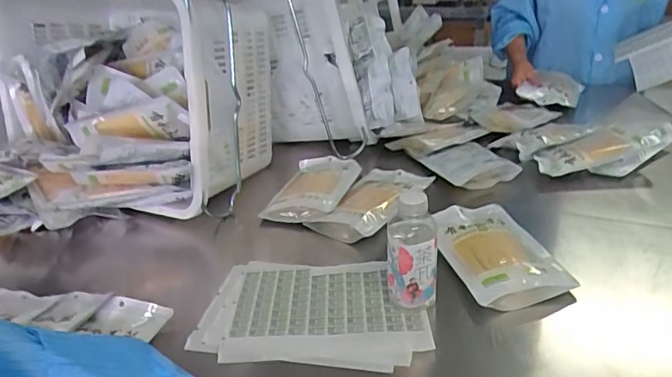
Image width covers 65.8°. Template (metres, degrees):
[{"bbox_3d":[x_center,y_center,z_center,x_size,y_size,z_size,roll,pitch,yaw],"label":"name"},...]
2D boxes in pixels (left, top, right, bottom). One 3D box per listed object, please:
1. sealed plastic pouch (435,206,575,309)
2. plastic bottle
[{"bbox_3d":[0.254,0.100,0.865,0.180,0.056,0.255,-9,29,-6],"label":"sealed plastic pouch"},{"bbox_3d":[0.108,0.088,0.739,0.070,0.183,0.061,-1,29,8],"label":"plastic bottle"}]

